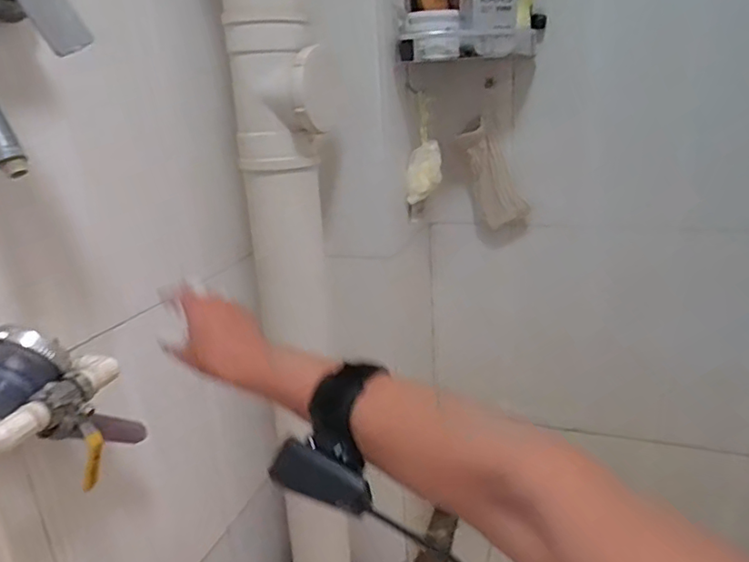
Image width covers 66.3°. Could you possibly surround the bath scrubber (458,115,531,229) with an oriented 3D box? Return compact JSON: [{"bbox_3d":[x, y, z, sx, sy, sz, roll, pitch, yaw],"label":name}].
[{"bbox_3d":[0.227,-0.210,1.133,0.080,0.214,0.062,-25,18,5],"label":"bath scrubber"}]

